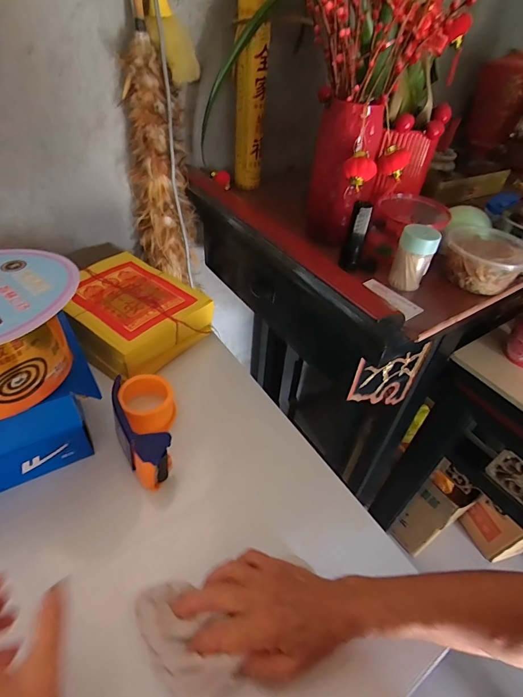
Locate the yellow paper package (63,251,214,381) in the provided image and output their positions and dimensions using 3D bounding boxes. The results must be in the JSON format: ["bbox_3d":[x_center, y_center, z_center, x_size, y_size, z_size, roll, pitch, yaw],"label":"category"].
[{"bbox_3d":[-0.220,-0.060,0.621,0.234,0.067,0.187,31,49,24],"label":"yellow paper package"}]

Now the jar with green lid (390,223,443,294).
[{"bbox_3d":[0.213,-0.127,0.523,0.047,0.080,0.047,-23,51,-27],"label":"jar with green lid"}]

